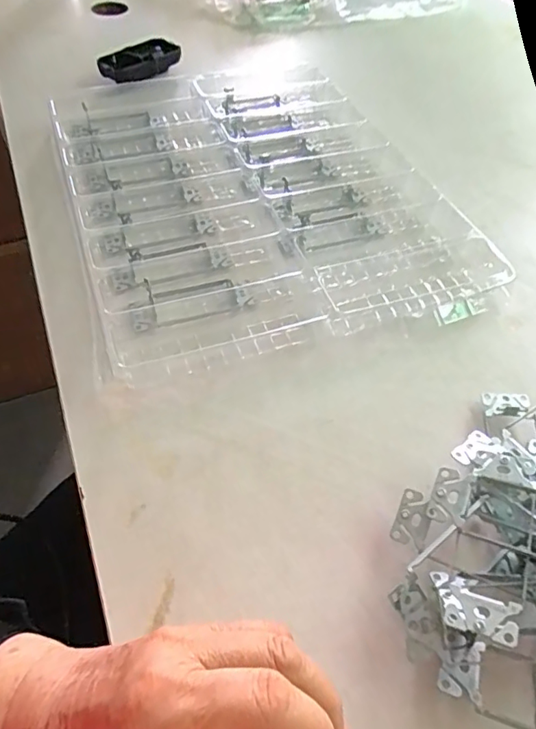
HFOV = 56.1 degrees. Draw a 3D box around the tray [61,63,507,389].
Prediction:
[{"bbox_3d":[-0.020,-0.184,0.517,0.346,0.032,0.432,-14,54,-12],"label":"tray"}]

